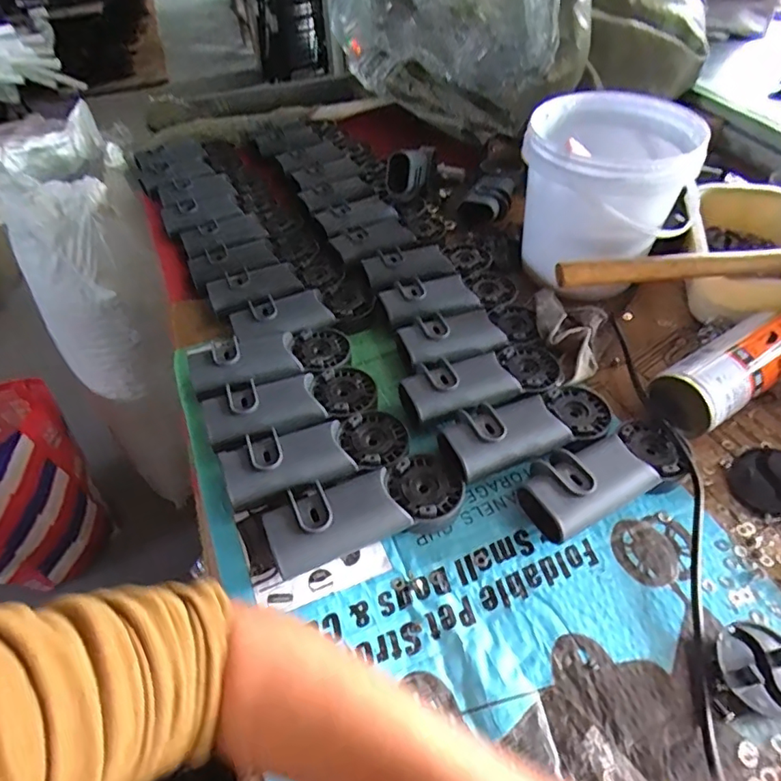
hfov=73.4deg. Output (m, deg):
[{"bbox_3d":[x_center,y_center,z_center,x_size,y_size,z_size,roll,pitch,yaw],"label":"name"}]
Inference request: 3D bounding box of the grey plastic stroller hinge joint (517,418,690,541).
[{"bbox_3d":[0.183,0.067,0.442,0.156,0.039,0.066,-22,51,-16],"label":"grey plastic stroller hinge joint"}]

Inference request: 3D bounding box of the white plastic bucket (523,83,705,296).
[{"bbox_3d":[0.243,-0.226,0.601,0.180,0.151,0.178,-1,49,2],"label":"white plastic bucket"}]

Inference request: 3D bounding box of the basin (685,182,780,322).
[{"bbox_3d":[0.409,-0.162,0.606,0.137,0.068,0.201,14,51,15],"label":"basin"}]

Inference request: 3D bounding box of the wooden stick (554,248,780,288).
[{"bbox_3d":[0.314,-0.124,0.524,0.287,0.025,0.028,-3,48,0],"label":"wooden stick"}]

